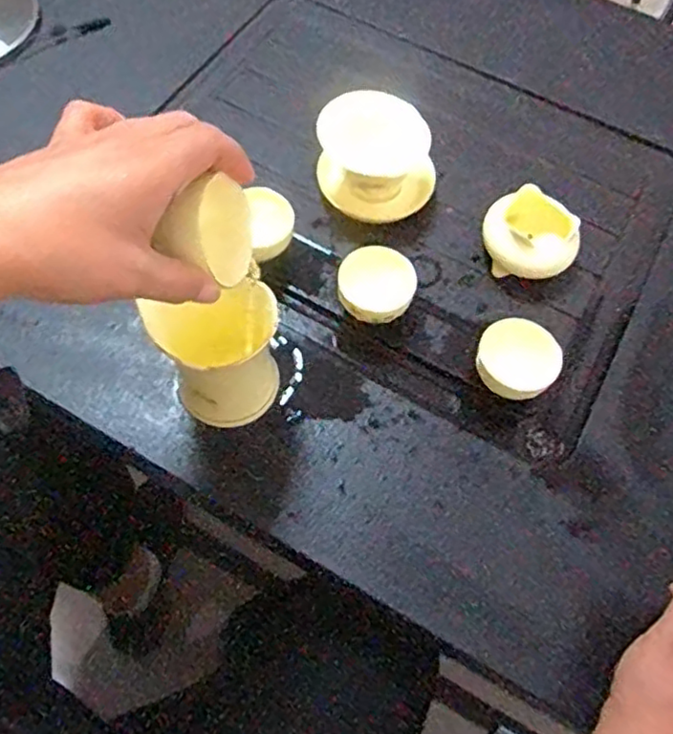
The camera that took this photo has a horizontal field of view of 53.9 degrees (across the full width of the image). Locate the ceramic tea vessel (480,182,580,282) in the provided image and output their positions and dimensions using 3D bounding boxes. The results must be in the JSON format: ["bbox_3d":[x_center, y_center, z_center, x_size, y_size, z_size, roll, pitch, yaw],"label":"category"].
[{"bbox_3d":[0.158,-0.106,0.554,0.081,0.052,0.058,40,67,17],"label":"ceramic tea vessel"}]

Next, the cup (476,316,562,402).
[{"bbox_3d":[0.135,-0.001,0.504,0.057,0.052,0.056,1,62,-2],"label":"cup"}]

